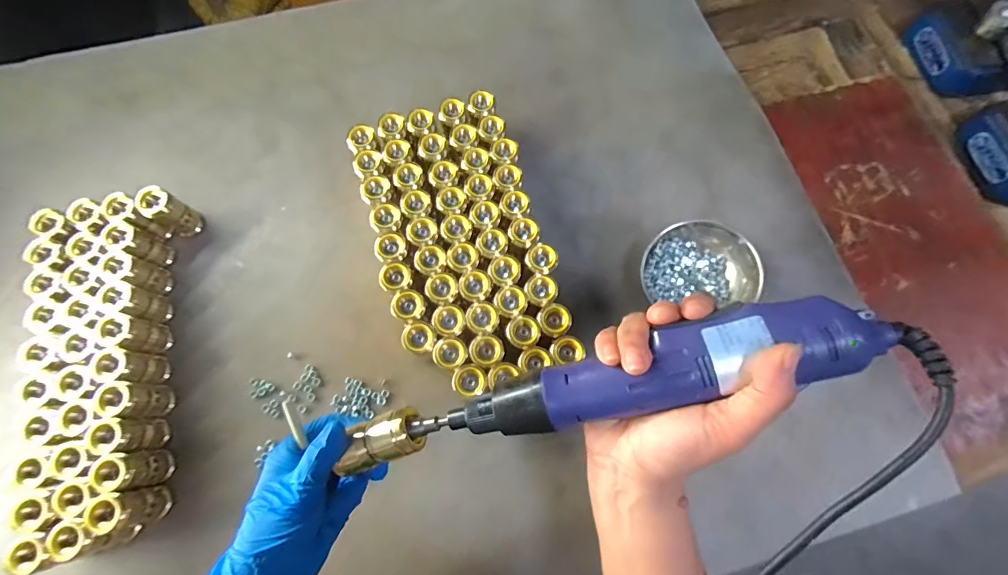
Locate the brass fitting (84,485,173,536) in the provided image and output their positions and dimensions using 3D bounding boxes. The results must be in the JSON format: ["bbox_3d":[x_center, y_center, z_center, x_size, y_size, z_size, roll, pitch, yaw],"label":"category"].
[{"bbox_3d":[-0.336,0.200,0.398,0.033,0.065,0.031,-12,73,-5],"label":"brass fitting"}]

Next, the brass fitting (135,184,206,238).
[{"bbox_3d":[-0.365,-0.081,0.484,0.028,0.069,0.032,29,74,7],"label":"brass fitting"}]

